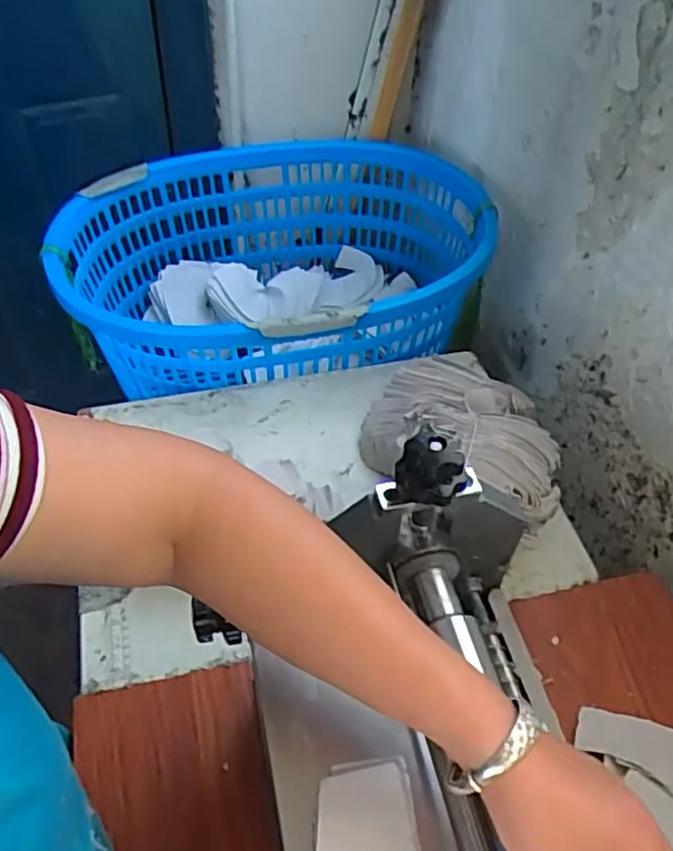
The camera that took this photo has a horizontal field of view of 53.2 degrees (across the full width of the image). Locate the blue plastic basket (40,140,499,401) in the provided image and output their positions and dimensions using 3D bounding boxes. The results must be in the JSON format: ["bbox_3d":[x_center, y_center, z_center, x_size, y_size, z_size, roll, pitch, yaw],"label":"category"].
[{"bbox_3d":[-0.097,-0.236,1.055,0.615,0.238,0.511,-1,49,-4],"label":"blue plastic basket"}]

